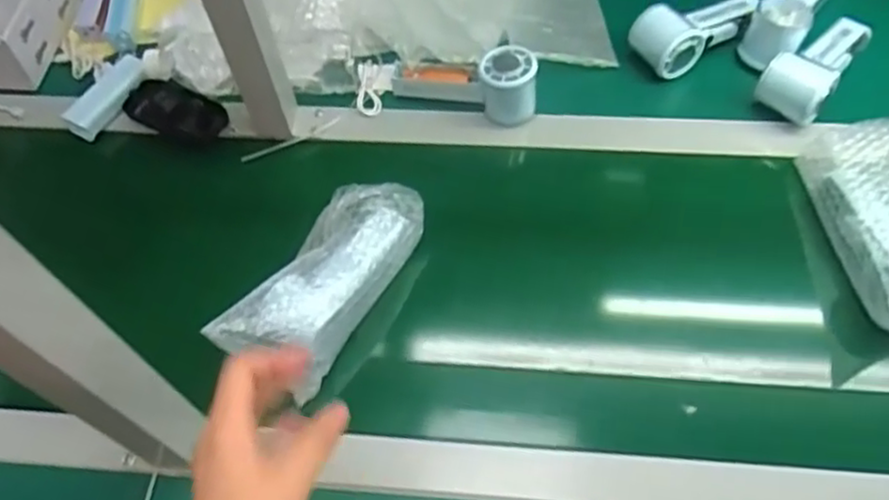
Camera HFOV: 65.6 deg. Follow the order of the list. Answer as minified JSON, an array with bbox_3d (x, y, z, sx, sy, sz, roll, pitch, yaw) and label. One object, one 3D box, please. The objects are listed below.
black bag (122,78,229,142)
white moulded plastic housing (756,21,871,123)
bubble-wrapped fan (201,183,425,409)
[{"bbox_3d":[-0.283,-0.146,0.729,0.103,0.027,0.061,32,66,20],"label":"black bag"},{"bbox_3d":[0.375,-0.193,0.695,0.061,0.058,0.153,34,67,21],"label":"white moulded plastic housing"},{"bbox_3d":[-0.098,0.018,0.584,0.079,0.060,0.199,26,64,18],"label":"bubble-wrapped fan"}]

